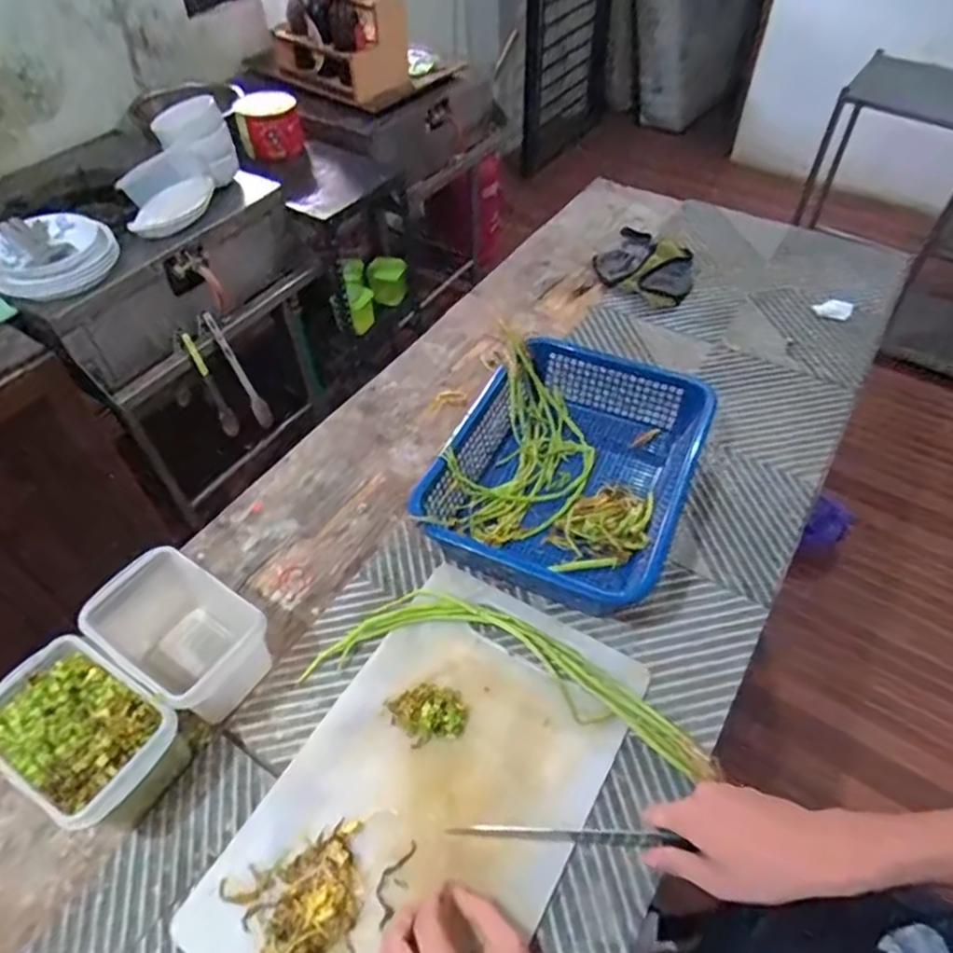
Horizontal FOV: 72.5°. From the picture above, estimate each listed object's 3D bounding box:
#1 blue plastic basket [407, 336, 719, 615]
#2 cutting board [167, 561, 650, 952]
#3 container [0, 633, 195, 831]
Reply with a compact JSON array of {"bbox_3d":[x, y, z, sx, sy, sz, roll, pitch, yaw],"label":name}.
[{"bbox_3d":[0.105,-0.007,0.750,0.242,0.096,0.324,19,54,18],"label":"blue plastic basket"},{"bbox_3d":[-0.035,0.274,0.572,0.244,0.015,0.393,24,56,21],"label":"cutting board"},{"bbox_3d":[-0.334,0.231,0.570,0.157,0.096,0.104,24,56,21],"label":"container"}]

